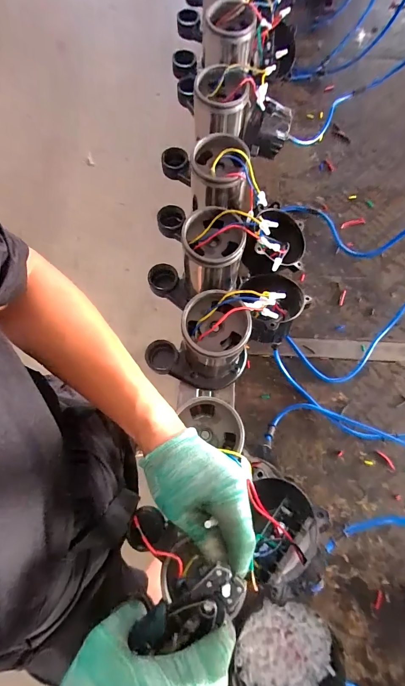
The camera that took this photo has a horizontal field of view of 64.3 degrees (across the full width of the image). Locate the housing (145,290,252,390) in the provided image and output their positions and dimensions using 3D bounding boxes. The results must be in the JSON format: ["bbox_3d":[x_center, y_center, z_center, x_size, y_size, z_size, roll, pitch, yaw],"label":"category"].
[{"bbox_3d":[-0.013,0.014,0.510,0.156,0.192,0.100,-14,75,-4],"label":"housing"}]

